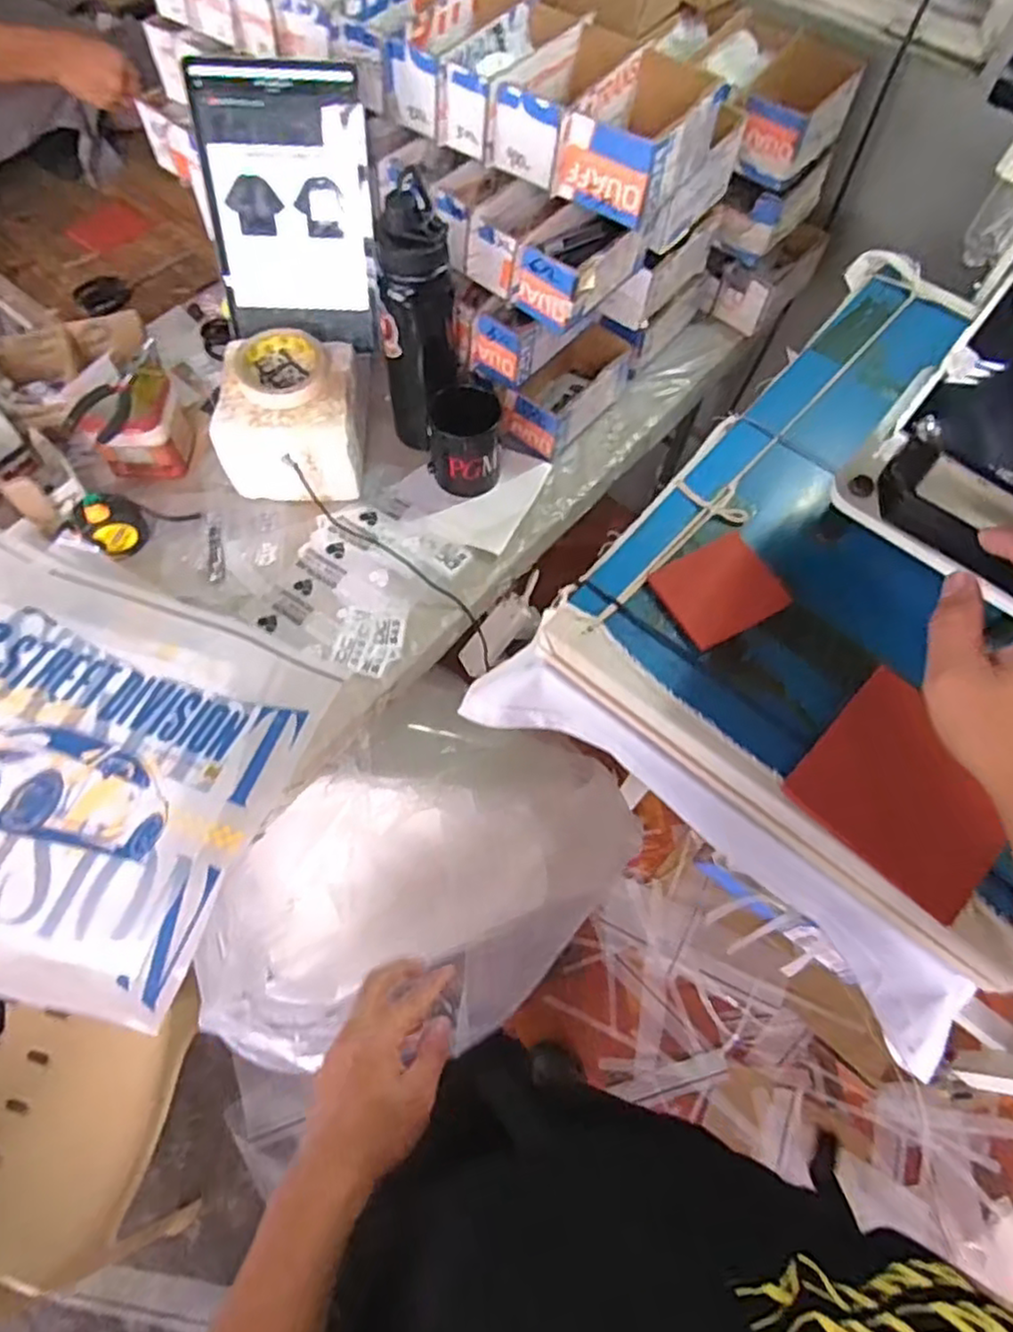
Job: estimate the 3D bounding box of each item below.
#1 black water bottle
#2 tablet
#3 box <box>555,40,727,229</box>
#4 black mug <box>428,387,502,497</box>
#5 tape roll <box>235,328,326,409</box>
[{"bbox_3d":[-0.092,-0.341,0.723,0.080,0.268,0.077,2,64,-3],"label":"black water bottle"},{"bbox_3d":[-0.218,-0.457,0.702,0.160,0.234,0.013,0,40,-3],"label":"tablet"},{"bbox_3d":[0.137,-0.519,0.673,0.098,0.073,0.193,31,66,11],"label":"box"},{"bbox_3d":[-0.046,-0.255,0.786,0.082,0.113,0.079,2,64,-3],"label":"black mug"},{"bbox_3d":[-0.238,-0.316,0.734,0.089,0.016,0.105,-13,66,-10],"label":"tape roll"}]

